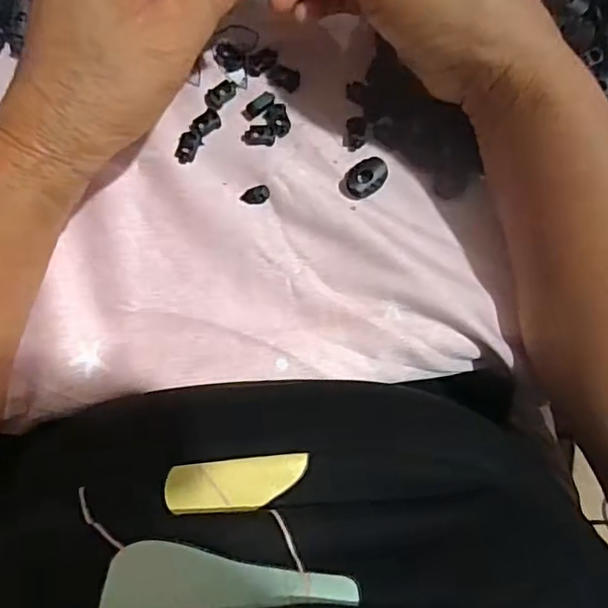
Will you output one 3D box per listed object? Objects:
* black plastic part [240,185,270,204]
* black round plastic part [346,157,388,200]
[{"bbox_3d":[-0.025,-0.057,0.314,0.015,0.004,0.009,-14,86,-3],"label":"black plastic part"},{"bbox_3d":[0.033,-0.066,0.315,0.023,0.007,0.017,-44,86,-4],"label":"black round plastic part"}]

